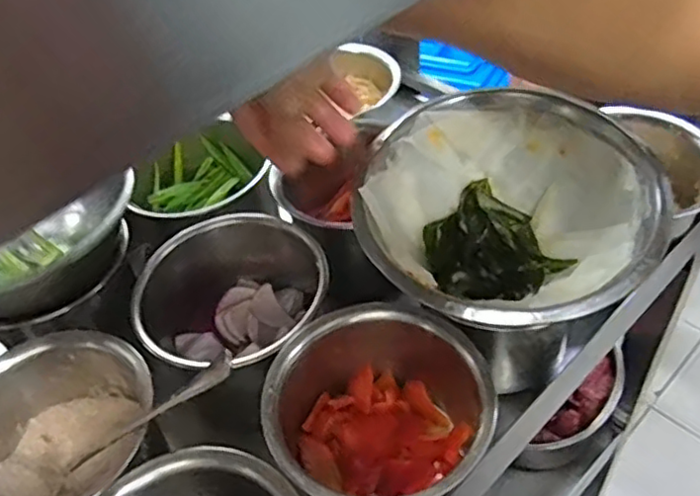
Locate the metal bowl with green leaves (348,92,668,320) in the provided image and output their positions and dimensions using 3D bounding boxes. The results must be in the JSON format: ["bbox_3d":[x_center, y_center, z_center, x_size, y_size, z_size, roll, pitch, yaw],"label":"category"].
[{"bbox_3d":[0.089,-0.015,0.378,0.158,0.069,0.155,-4,45,4],"label":"metal bowl with green leaves"}]

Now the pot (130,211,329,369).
[{"bbox_3d":[-0.075,0.039,0.427,0.125,0.076,0.120,-4,45,4],"label":"pot"}]

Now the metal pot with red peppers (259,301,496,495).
[{"bbox_3d":[0.016,0.102,0.363,0.115,0.082,0.112,-4,45,4],"label":"metal pot with red peppers"}]

